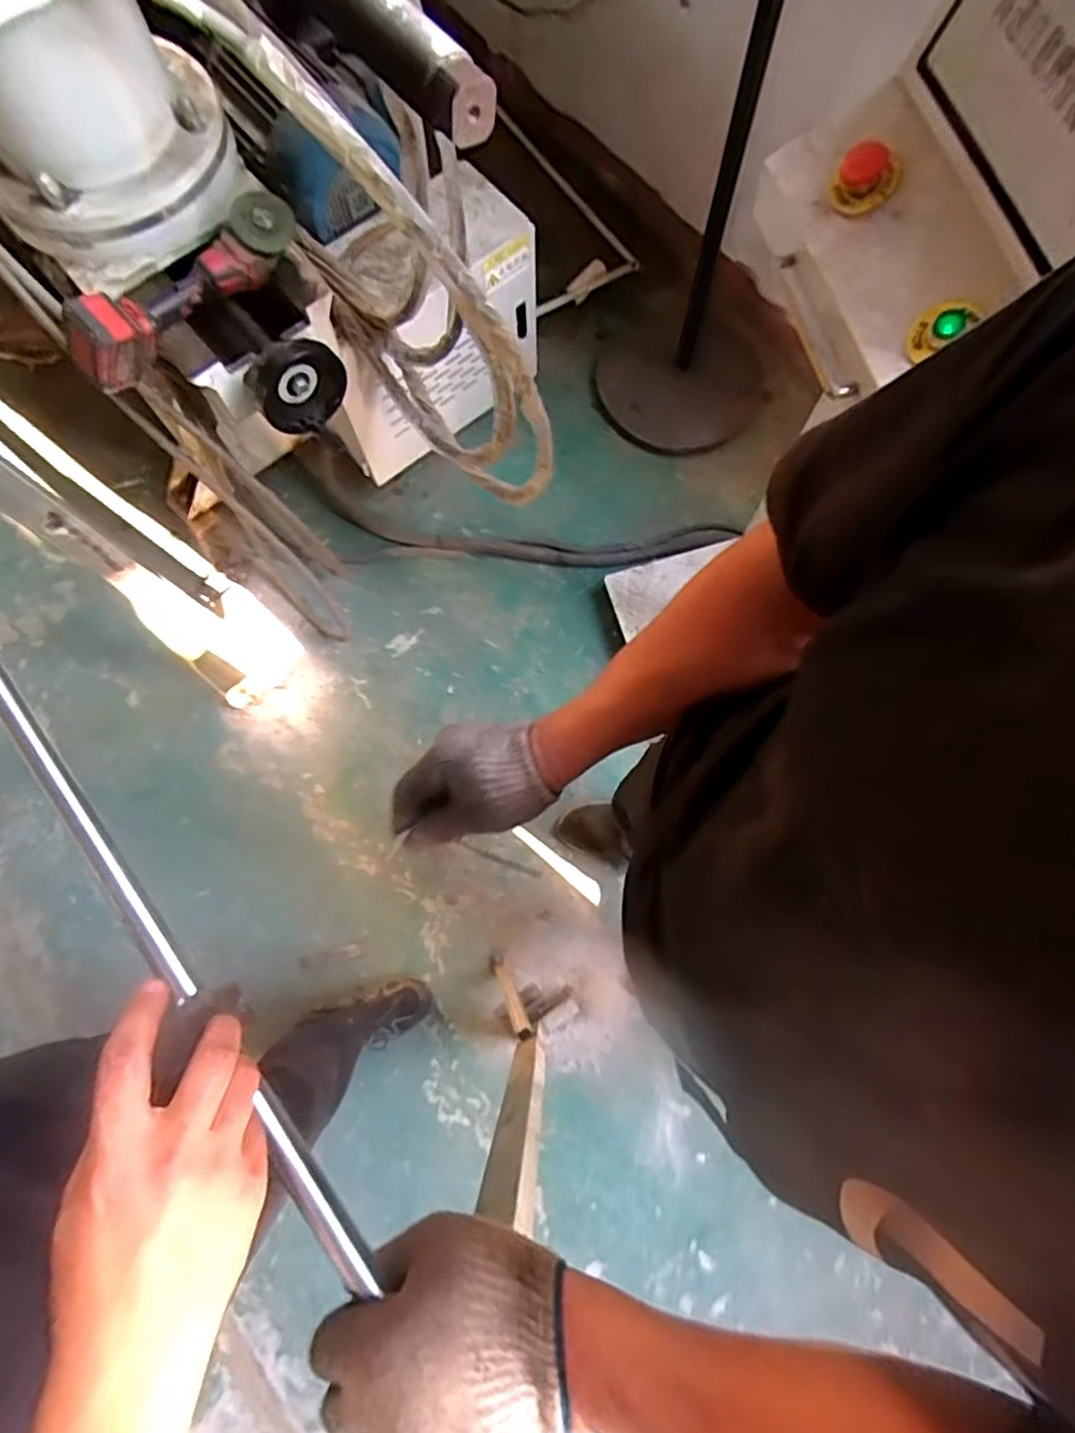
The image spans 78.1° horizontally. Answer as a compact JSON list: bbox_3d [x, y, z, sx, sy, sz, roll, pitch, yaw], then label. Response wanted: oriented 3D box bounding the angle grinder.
[{"bbox_3d":[-0.556,-0.685,1.044,0.101,0.109,0.414,43,81,10],"label":"angle grinder"}]

